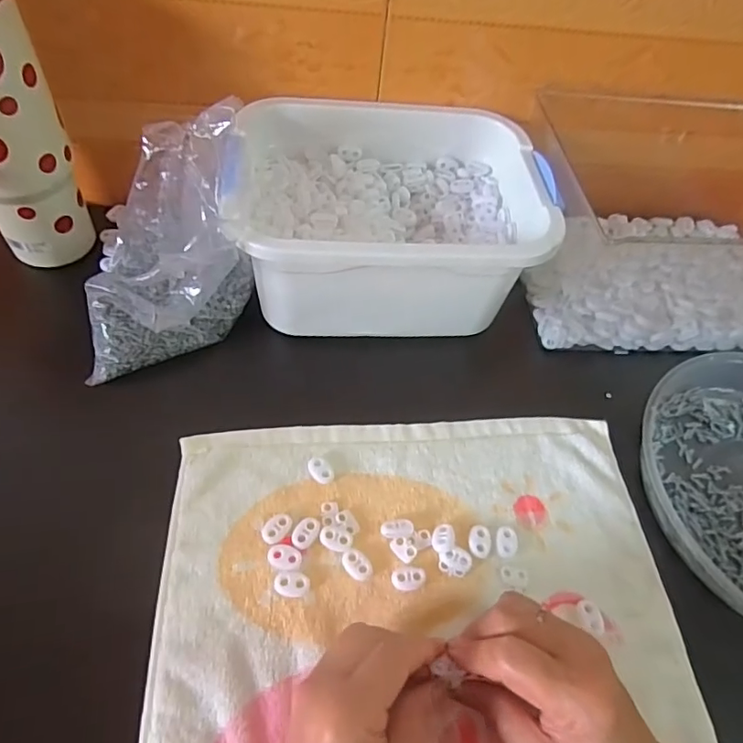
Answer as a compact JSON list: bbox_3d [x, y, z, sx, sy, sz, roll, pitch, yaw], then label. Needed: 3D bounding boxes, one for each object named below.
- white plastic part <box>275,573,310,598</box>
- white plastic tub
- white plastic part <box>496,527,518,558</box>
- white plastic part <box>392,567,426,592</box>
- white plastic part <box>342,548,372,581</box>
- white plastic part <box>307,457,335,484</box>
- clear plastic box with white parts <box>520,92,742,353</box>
[{"bbox_3d":[-0.051,0.137,0.338,0.023,0.005,0.014,5,55,-3],"label":"white plastic part"},{"bbox_3d":[0.015,-0.130,0.458,0.243,0.117,0.194,-1,56,-8],"label":"white plastic tub"},{"bbox_3d":[0.094,0.119,0.369,0.015,0.005,0.021,10,55,0],"label":"white plastic part"},{"bbox_3d":[0.025,0.136,0.347,0.022,0.004,0.015,-1,56,-8],"label":"white plastic part"},{"bbox_3d":[-0.009,0.128,0.349,0.016,0.006,0.022,-34,66,-26],"label":"white plastic part"},{"bbox_3d":[-0.037,0.073,0.384,0.022,0.004,0.015,37,59,17],"label":"white plastic part"},{"bbox_3d":[0.316,-0.144,0.504,0.329,0.132,0.218,1,56,-6],"label":"clear plastic box with white parts"}]

